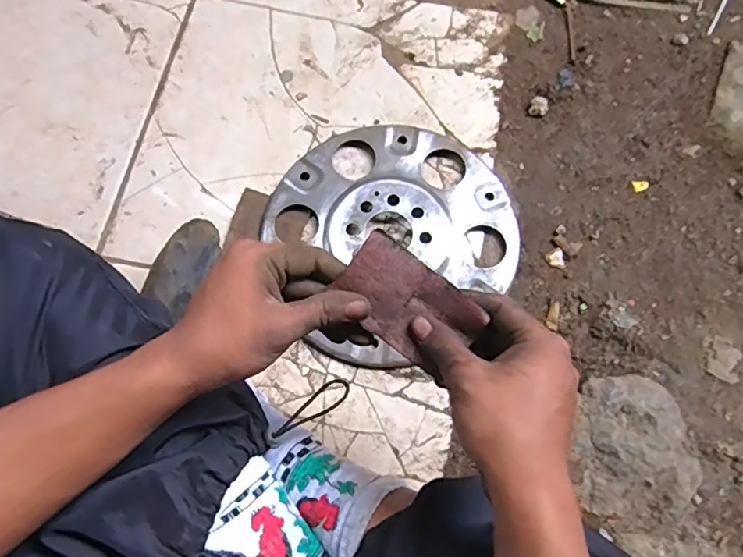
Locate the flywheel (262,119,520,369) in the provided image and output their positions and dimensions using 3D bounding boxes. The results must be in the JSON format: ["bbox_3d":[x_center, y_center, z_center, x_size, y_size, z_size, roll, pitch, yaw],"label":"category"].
[{"bbox_3d":[0.016,-0.054,0.598,0.256,0.015,0.247,-1,72,2],"label":"flywheel"}]

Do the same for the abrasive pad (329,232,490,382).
[{"bbox_3d":[0.024,0.018,0.375,0.095,0.014,0.057,37,98,-7],"label":"abrasive pad"}]

